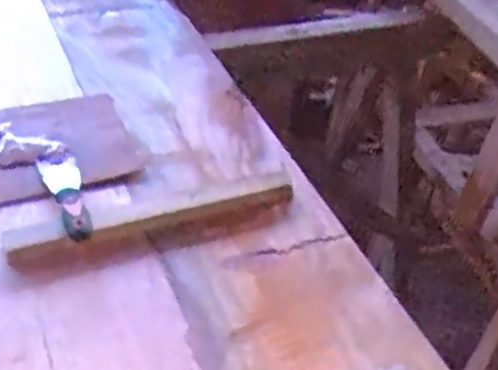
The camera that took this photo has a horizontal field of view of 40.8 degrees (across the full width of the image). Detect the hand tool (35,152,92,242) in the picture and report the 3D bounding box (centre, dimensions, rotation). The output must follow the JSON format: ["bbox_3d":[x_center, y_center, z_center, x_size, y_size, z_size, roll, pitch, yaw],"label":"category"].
[{"bbox_3d":[-0.233,0.007,0.848,0.049,0.032,0.205,-10,29,-20],"label":"hand tool"}]

